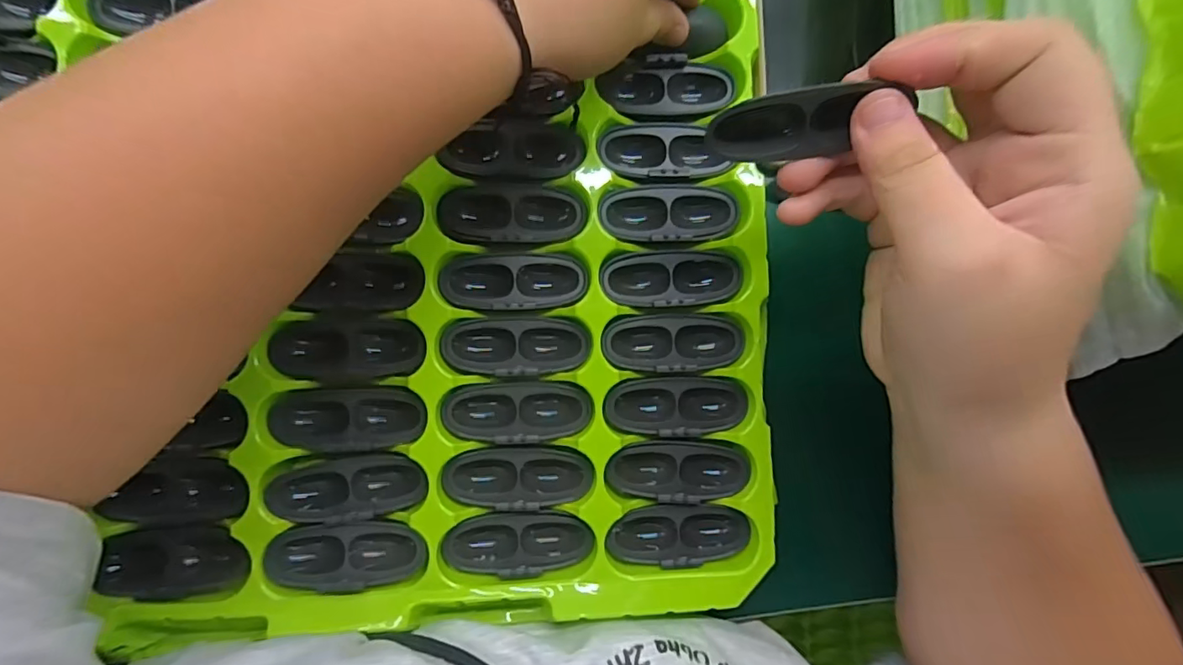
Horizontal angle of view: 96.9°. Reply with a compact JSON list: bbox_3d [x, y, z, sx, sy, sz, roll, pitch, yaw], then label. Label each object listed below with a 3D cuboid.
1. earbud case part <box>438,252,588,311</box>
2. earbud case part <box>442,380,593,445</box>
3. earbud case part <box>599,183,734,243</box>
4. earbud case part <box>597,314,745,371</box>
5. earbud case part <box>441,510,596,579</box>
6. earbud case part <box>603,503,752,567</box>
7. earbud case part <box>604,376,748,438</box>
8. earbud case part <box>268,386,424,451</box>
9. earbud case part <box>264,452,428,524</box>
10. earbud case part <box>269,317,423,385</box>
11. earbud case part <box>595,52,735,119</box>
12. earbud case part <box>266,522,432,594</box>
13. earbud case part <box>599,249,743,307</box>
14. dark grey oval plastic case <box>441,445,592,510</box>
[{"bbox_3d":[-0.036,-0.025,0.248,0.066,0.008,0.028,-2,89,-5],"label":"earbud case part"},{"bbox_3d":[-0.034,0.037,0.248,0.066,0.012,0.027,-1,89,-5],"label":"earbud case part"},{"bbox_3d":[0.037,-0.058,0.252,0.064,0.007,0.028,-1,88,-5],"label":"earbud case part"},{"bbox_3d":[0.040,0.005,0.252,0.067,0.009,0.027,-2,89,-5],"label":"earbud case part"},{"bbox_3d":[-0.034,0.098,0.246,0.066,0.010,0.029,-3,89,-5],"label":"earbud case part"},{"bbox_3d":[0.042,0.096,0.250,0.067,0.008,0.028,-3,89,-5],"label":"earbud case part"},{"bbox_3d":[0.041,0.035,0.251,0.067,0.009,0.027,-2,89,-5],"label":"earbud case part"},{"bbox_3d":[-0.111,0.040,0.240,0.066,0.010,0.028,0,88,-5],"label":"earbud case part"},{"bbox_3d":[-0.109,0.070,0.237,0.066,0.010,0.028,-5,89,-5],"label":"earbud case part"},{"bbox_3d":[-0.110,0.008,0.239,0.066,0.010,0.030,1,88,-5],"label":"earbud case part"},{"bbox_3d":[0.036,-0.119,0.257,0.063,0.013,0.027,-1,88,-5],"label":"earbud case part"},{"bbox_3d":[-0.108,0.099,0.232,0.067,0.011,0.027,0,88,-5],"label":"earbud case part"},{"bbox_3d":[0.039,-0.026,0.253,0.066,0.009,0.027,-4,89,-5],"label":"earbud case part"},{"bbox_3d":[-0.034,0.068,0.247,0.067,0.009,0.029,0,88,-5],"label":"dark grey oval plastic case"}]

